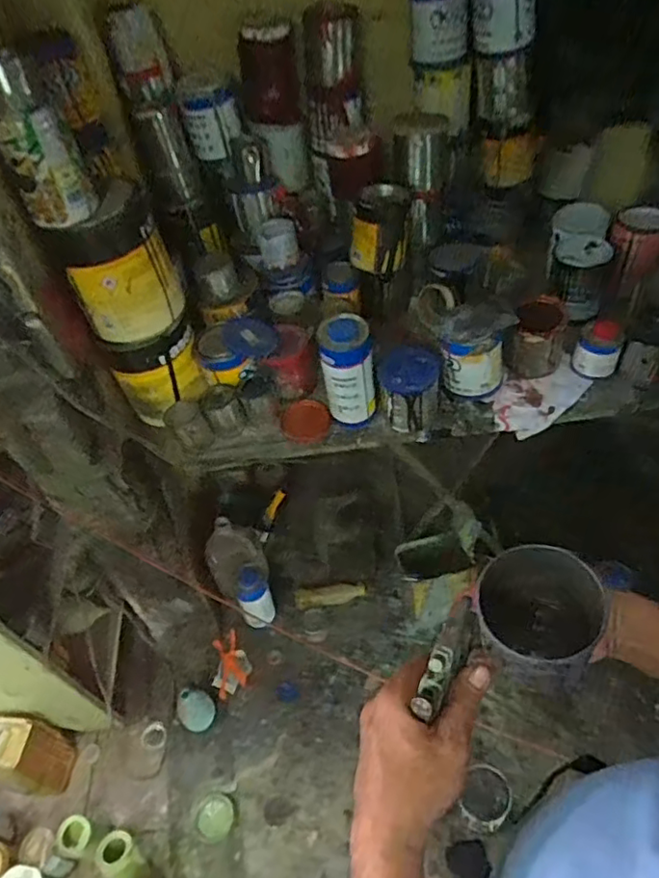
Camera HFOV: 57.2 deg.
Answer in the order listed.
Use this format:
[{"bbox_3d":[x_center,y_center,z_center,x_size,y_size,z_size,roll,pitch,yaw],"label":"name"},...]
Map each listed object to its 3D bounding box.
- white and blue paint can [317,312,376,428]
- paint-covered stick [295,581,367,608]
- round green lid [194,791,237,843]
[{"bbox_3d":[0.030,-0.115,1.025,0.086,0.198,0.094,-4,48,5],"label":"white and blue paint can"},{"bbox_3d":[0.002,0.417,1.624,0.187,0.024,0.060,-10,48,0],"label":"paint-covered stick"},{"bbox_3d":[-0.260,0.858,1.368,0.088,0.027,0.095,-4,48,5],"label":"round green lid"}]

